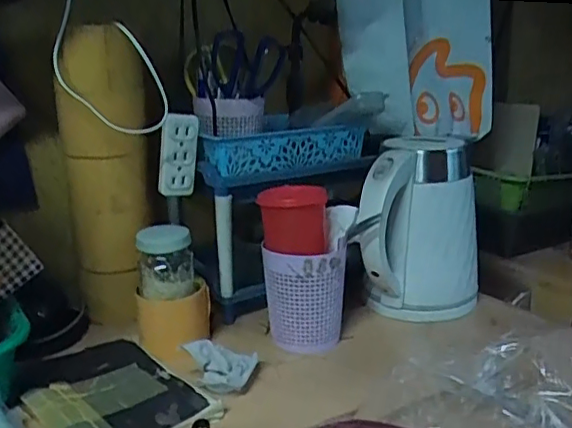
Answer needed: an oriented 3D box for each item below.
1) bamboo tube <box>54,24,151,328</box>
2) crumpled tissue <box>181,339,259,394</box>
[{"bbox_3d":[-0.205,-0.033,0.691,0.090,0.341,0.072,-10,19,-29],"label":"bamboo tube"},{"bbox_3d":[-0.057,0.151,0.600,0.064,0.040,0.070,14,22,43],"label":"crumpled tissue"}]

